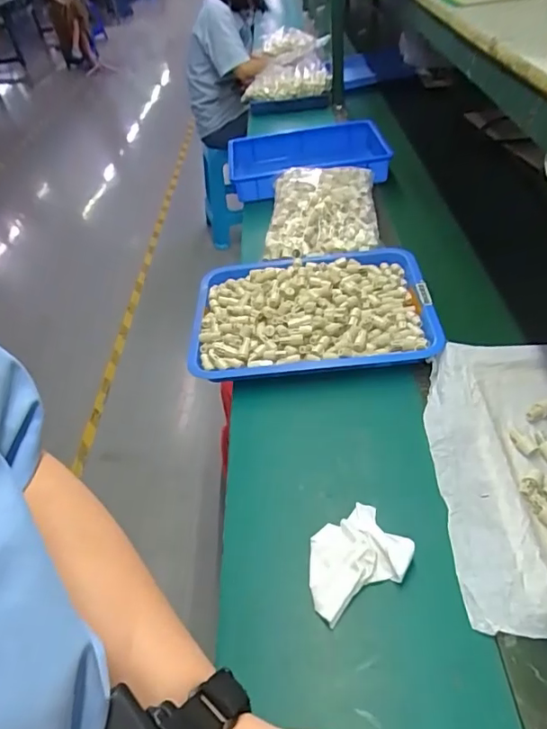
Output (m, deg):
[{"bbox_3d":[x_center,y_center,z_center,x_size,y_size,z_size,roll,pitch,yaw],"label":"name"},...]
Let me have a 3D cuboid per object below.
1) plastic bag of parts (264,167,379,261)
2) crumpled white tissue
[{"bbox_3d":[0.111,-0.366,1.199,0.240,0.080,0.313,0,43,8],"label":"plastic bag of parts"},{"bbox_3d":[0.094,0.231,0.634,0.132,0.026,0.103,-24,45,-17],"label":"crumpled white tissue"}]

